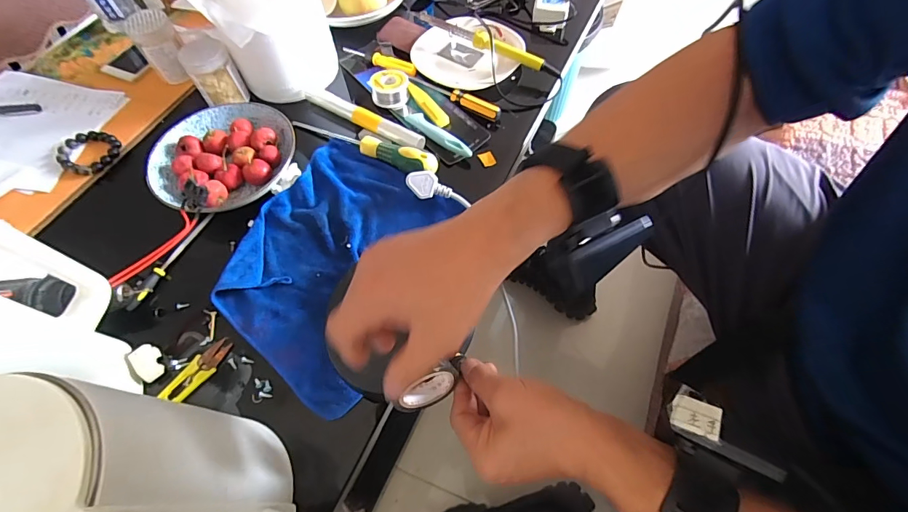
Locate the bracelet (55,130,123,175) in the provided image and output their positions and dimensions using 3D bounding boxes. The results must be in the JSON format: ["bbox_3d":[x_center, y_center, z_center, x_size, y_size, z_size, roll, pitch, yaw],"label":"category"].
[{"bbox_3d":[-0.500,-0.143,0.564,0.064,0.020,0.070,-1,60,1],"label":"bracelet"}]

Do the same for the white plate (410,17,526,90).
[{"bbox_3d":[0.023,-0.319,0.643,0.170,0.025,0.170,-1,60,1],"label":"white plate"}]

